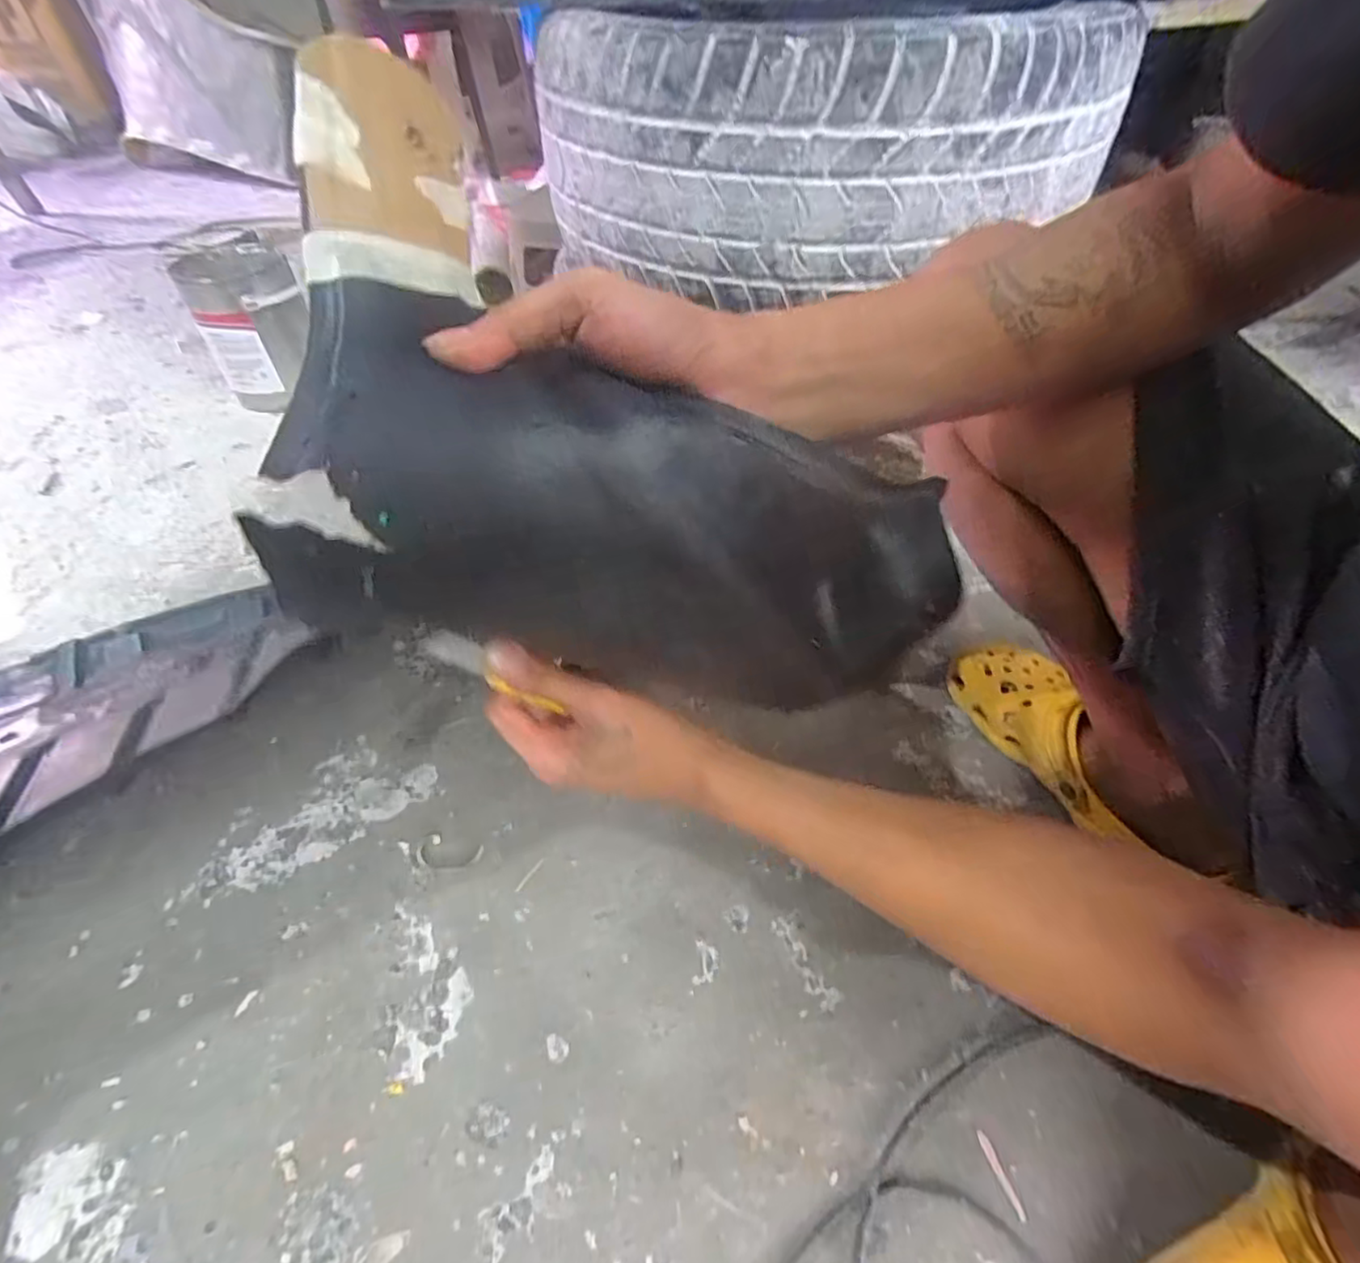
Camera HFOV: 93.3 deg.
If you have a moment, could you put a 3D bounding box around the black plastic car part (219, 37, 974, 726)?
[{"bbox_3d":[-0.051,-0.059,0.269,0.312,0.046,0.183,39,92,-8],"label":"black plastic car part"}]

